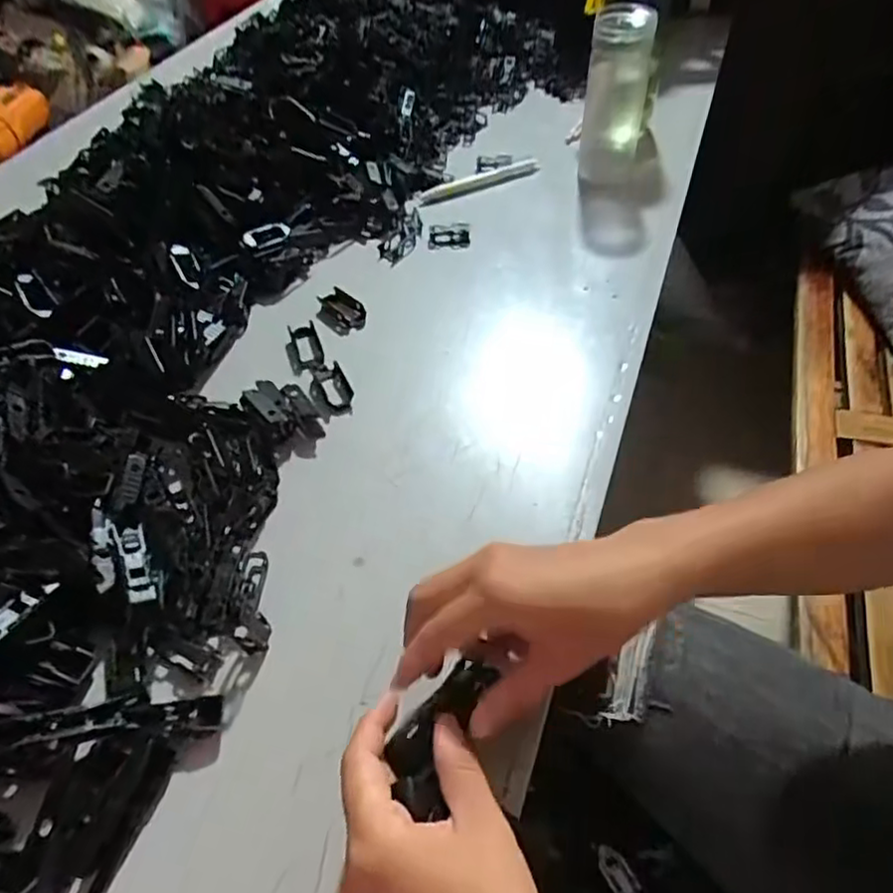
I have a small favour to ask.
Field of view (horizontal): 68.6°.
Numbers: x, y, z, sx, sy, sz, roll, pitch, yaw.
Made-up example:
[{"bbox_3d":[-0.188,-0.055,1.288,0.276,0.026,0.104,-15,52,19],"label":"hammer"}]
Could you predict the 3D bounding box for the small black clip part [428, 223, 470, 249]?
[{"bbox_3d":[0.003,-0.207,0.645,0.041,0.014,0.026,5,50,7],"label":"small black clip part"}]

